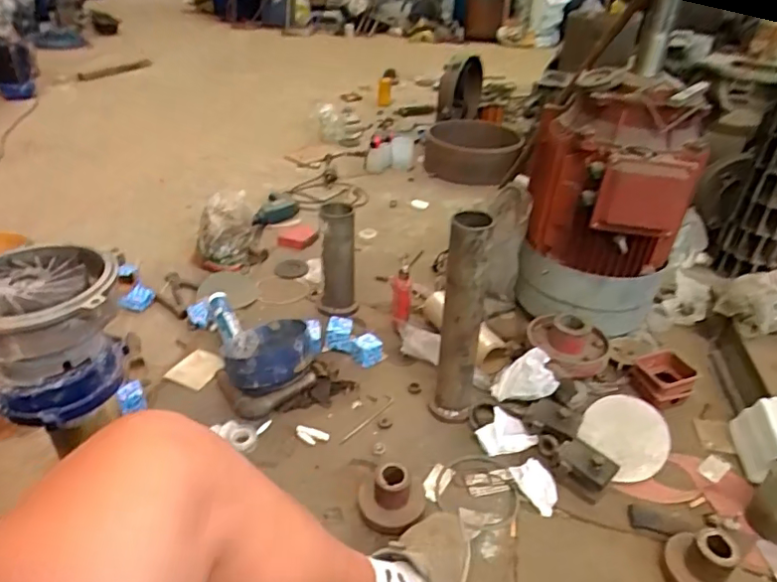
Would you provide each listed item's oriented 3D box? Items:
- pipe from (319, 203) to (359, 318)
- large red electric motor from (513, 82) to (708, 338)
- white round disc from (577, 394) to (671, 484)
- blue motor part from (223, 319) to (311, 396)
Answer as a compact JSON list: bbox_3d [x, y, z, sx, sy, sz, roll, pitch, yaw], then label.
[{"bbox_3d":[-0.129,-0.069,1.434,0.099,0.302,0.084,2,34,-1],"label":"pipe"},{"bbox_3d":[0.492,-0.175,1.290,0.359,0.559,0.365,14,35,16],"label":"large red electric motor"},{"bbox_3d":[0.463,0.279,1.085,0.142,0.016,0.161,-42,52,9],"label":"white round disc"},{"bbox_3d":[-0.267,0.133,1.232,0.188,0.112,0.202,-2,34,-7],"label":"blue motor part"}]

